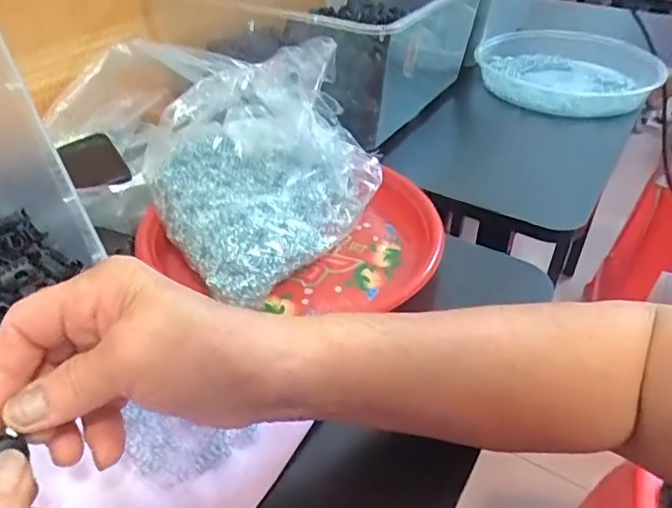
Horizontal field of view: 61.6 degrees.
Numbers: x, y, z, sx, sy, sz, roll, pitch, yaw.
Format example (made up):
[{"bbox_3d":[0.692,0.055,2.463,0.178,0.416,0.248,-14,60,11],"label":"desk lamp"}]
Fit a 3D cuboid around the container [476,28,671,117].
[{"bbox_3d":[0.304,-0.241,0.749,0.212,0.054,0.220,0,39,0],"label":"container"}]

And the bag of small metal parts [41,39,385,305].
[{"bbox_3d":[-0.133,-0.106,0.498,0.327,0.125,0.179,29,46,31],"label":"bag of small metal parts"}]

